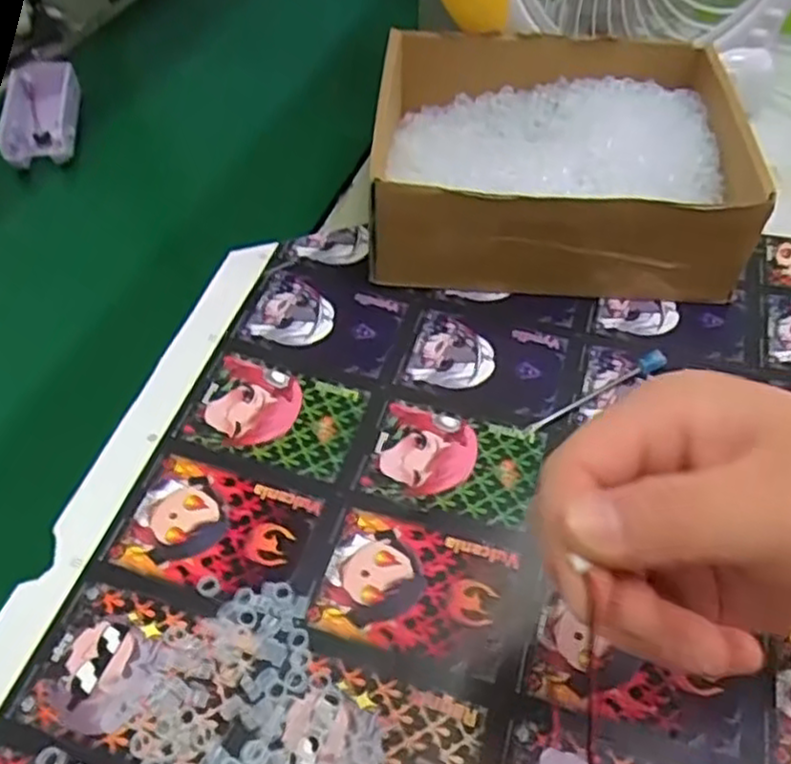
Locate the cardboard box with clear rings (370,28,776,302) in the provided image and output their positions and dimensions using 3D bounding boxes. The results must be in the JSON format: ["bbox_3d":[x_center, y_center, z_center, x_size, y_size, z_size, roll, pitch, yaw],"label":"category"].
[{"bbox_3d":[0.094,-0.134,0.445,0.207,0.072,0.167,3,51,2],"label":"cardboard box with clear rings"}]

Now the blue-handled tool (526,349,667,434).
[{"bbox_3d":[0.103,0.004,0.369,0.085,0.011,0.010,-25,55,-19],"label":"blue-handled tool"}]

